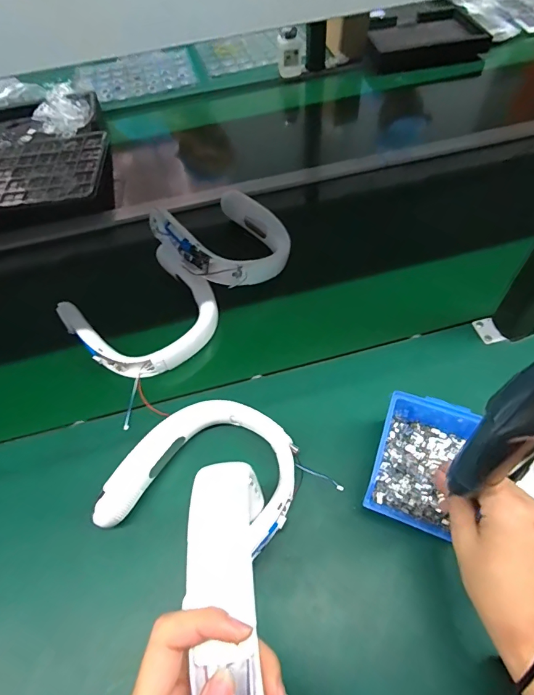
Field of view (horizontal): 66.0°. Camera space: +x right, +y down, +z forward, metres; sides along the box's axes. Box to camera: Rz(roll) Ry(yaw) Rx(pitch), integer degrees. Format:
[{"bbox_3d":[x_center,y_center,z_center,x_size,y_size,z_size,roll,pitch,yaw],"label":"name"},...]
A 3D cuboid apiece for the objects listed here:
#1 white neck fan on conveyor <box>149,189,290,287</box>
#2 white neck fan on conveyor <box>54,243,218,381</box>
[{"bbox_3d":[-0.064,-0.184,0.668,0.181,0.078,0.196,-35,63,-20],"label":"white neck fan on conveyor"},{"bbox_3d":[-0.182,-0.048,0.618,0.198,0.050,0.182,-35,63,-20],"label":"white neck fan on conveyor"}]

